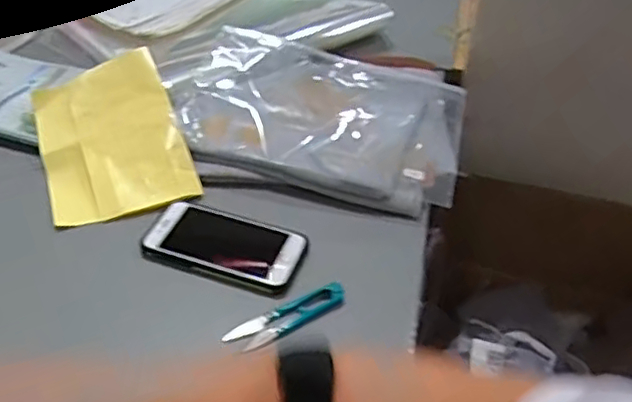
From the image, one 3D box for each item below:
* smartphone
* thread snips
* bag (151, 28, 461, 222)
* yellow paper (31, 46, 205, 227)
[{"bbox_3d":[-0.081,0.039,0.584,0.138,0.014,0.072,15,43,13],"label":"smartphone"},{"bbox_3d":[-0.022,0.092,0.529,0.103,0.011,0.024,-22,48,-25],"label":"thread snips"},{"bbox_3d":[-0.005,-0.093,0.688,0.314,0.055,0.206,9,42,6],"label":"bag"},{"bbox_3d":[-0.209,-0.066,0.661,0.135,0.011,0.198,-21,60,-10],"label":"yellow paper"}]

